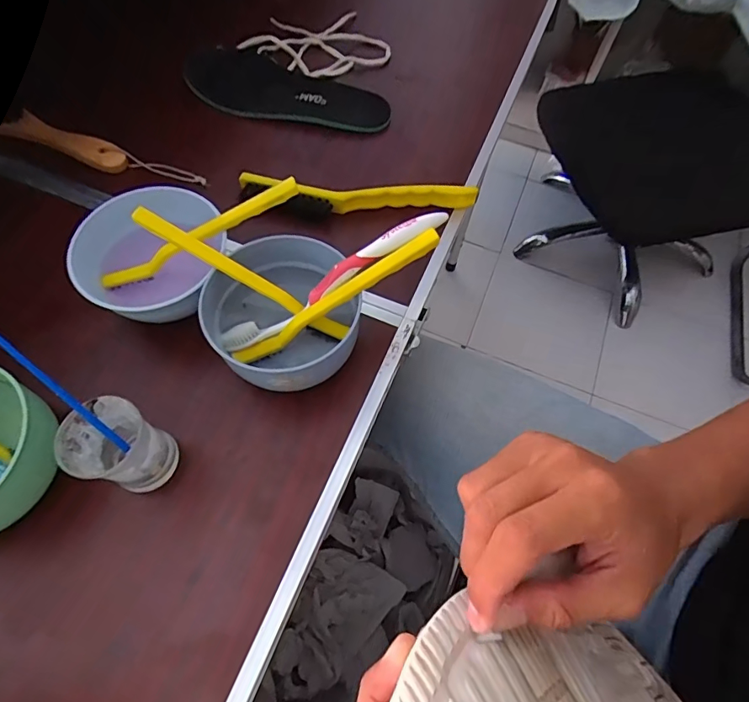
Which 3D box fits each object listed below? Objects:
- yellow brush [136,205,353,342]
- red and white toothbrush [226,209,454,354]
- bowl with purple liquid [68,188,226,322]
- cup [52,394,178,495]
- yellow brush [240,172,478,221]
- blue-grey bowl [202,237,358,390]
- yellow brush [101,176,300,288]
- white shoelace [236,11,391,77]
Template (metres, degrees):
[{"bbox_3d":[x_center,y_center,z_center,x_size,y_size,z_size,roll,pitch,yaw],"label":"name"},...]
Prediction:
[{"bbox_3d":[-0.093,-0.052,0.338,0.164,0.017,0.011,31,63,-13],"label":"yellow brush"},{"bbox_3d":[-0.031,-0.049,0.331,0.179,0.016,0.014,-32,67,10],"label":"red and white toothbrush"},{"bbox_3d":[-0.168,-0.071,0.364,0.113,0.051,0.103,21,64,7],"label":"bowl with purple liquid"},{"bbox_3d":[-0.161,0.062,0.298,0.048,0.058,0.046,1,63,-3],"label":"cup"},{"bbox_3d":[-0.017,-0.139,0.431,0.215,0.030,0.027,6,63,0],"label":"yellow brush"},{"bbox_3d":[-0.067,-0.020,0.345,0.108,0.055,0.114,1,63,-3],"label":"blue-grey bowl"},{"bbox_3d":[-0.132,-0.087,0.352,0.169,0.019,0.012,-23,64,13],"label":"yellow brush"},{"bbox_3d":[-0.063,-0.366,0.557,0.158,0.020,0.124,27,65,10],"label":"white shoelace"}]

